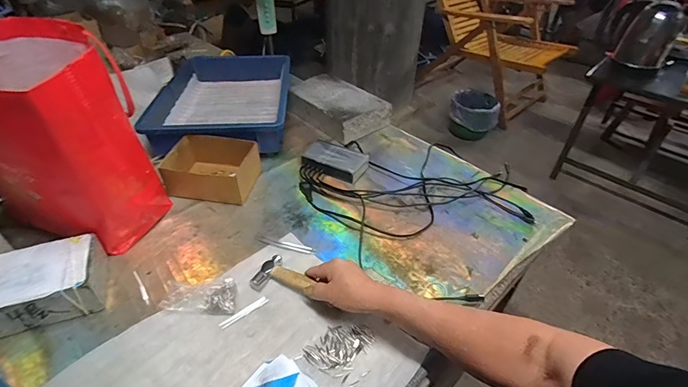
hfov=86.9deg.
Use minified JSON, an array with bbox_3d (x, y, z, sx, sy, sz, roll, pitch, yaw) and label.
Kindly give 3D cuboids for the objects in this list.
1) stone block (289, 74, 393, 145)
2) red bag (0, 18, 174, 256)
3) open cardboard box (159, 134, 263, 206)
[{"bbox_3d":[-0.019,-0.223,0.920,0.246,0.052,0.146,33,50,31],"label":"stone block"},{"bbox_3d":[-0.435,-0.078,0.560,0.276,0.284,0.196,30,49,30],"label":"red bag"},{"bbox_3d":[-0.257,-0.052,0.707,0.162,0.066,0.123,6,41,6],"label":"open cardboard box"}]

